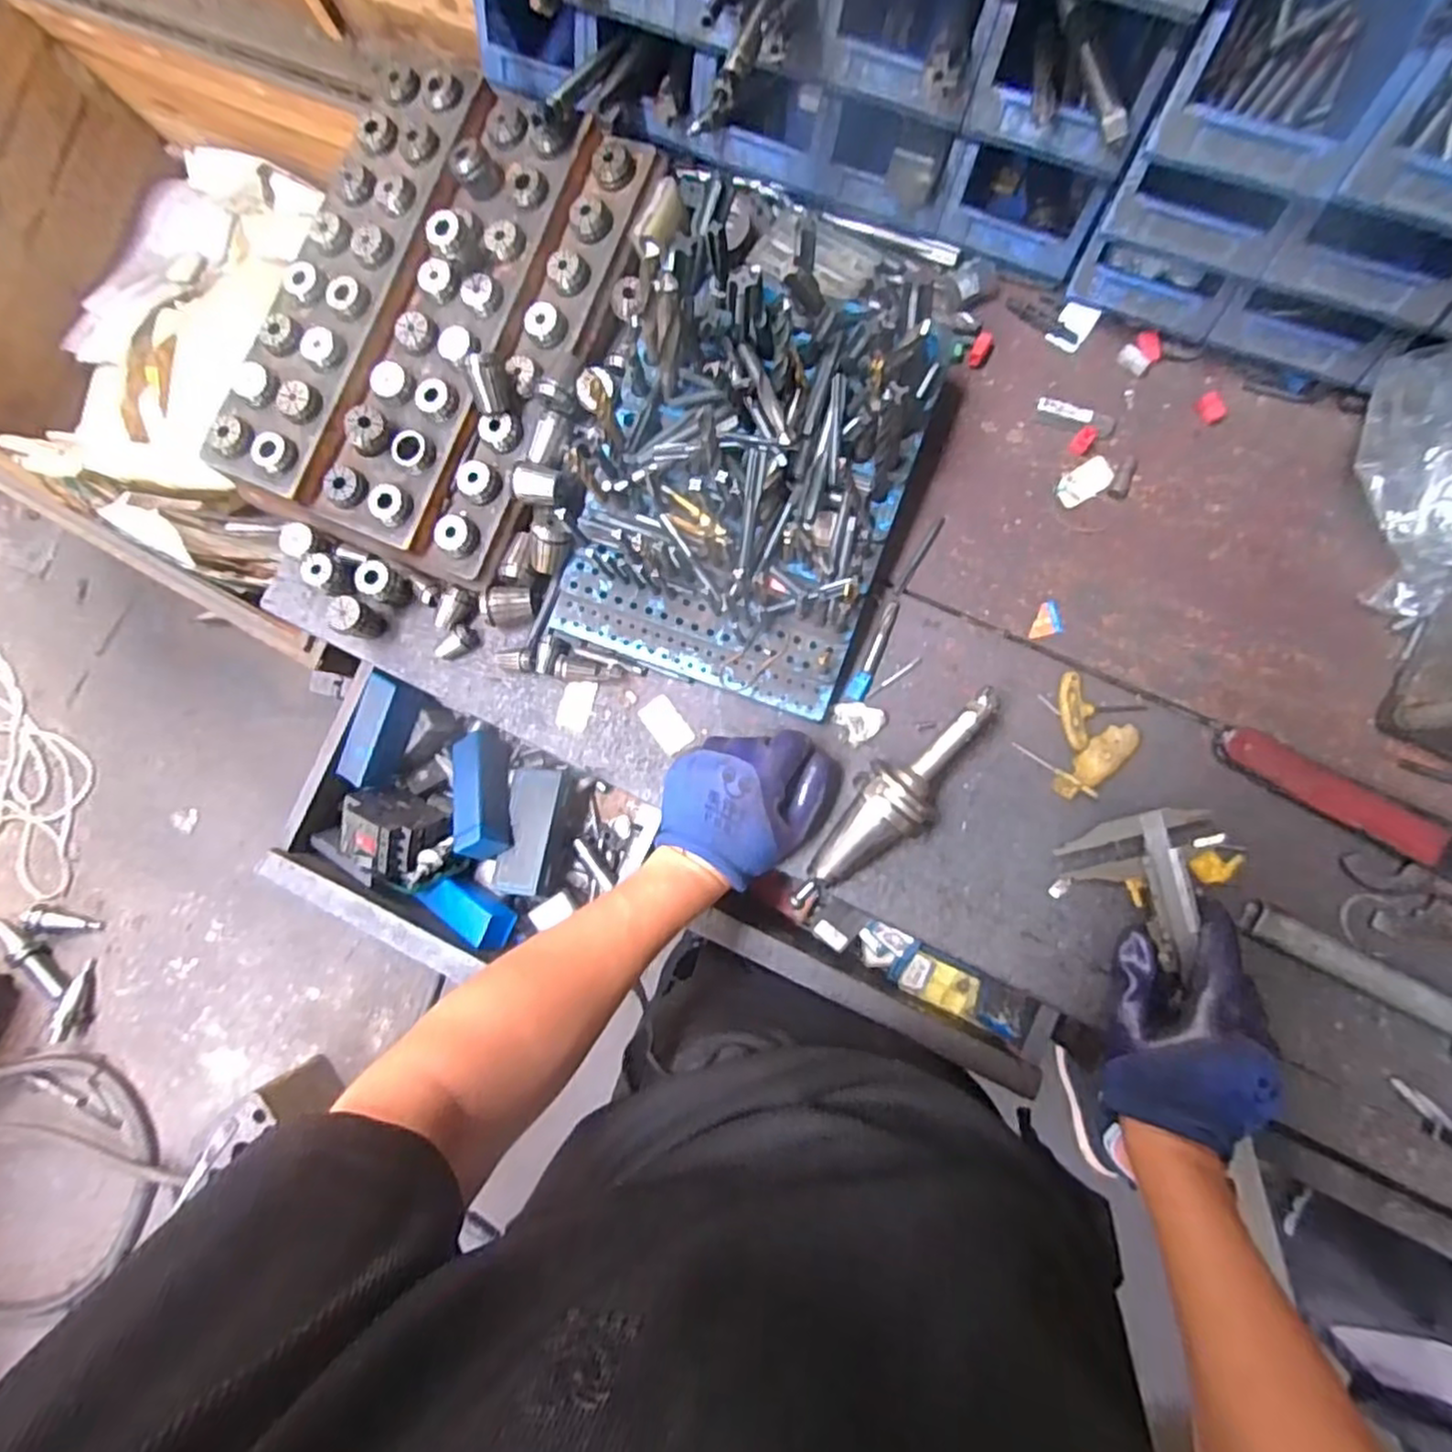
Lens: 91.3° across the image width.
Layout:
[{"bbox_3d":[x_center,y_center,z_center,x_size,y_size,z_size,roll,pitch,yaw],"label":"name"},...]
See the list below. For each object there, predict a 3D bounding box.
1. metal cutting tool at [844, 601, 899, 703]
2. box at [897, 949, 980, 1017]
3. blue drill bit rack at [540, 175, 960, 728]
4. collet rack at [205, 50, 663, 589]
[{"bbox_3d":[0.117,-0.058,0.557,0.016,0.006,0.084,25,88,7],"label":"metal cutting tool"},{"bbox_3d":[0.190,0.230,0.634,0.069,0.021,0.038,26,88,7],"label":"box"},{"bbox_3d":[0.012,-0.184,0.504,0.223,0.115,0.289,19,87,7],"label":"blue drill bit rack"},{"bbox_3d":[-0.231,-0.329,0.571,0.243,0.063,0.364,26,88,7],"label":"collet rack"}]

